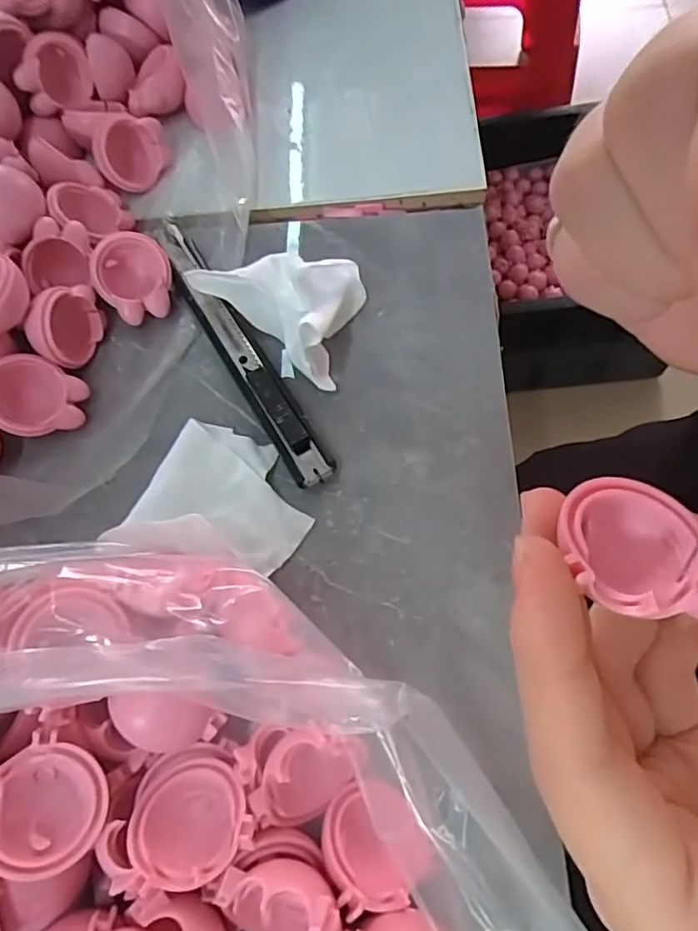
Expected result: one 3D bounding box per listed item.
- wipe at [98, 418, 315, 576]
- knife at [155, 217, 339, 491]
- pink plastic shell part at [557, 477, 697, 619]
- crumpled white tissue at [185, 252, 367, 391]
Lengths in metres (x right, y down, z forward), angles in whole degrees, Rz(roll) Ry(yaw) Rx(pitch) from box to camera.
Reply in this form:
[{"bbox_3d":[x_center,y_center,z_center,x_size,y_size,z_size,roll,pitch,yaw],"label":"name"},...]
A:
[{"bbox_3d":[-0.043,0.010,0.204,0.059,0.007,0.048,11,68,9],"label":"wipe"},{"bbox_3d":[-0.045,-0.048,0.225,0.014,0.010,0.135,-29,67,-8],"label":"knife"},{"bbox_3d":[0.057,0.016,0.118,0.030,0.011,0.028,1,63,-3],"label":"pink plastic shell part"},{"bbox_3d":[-0.020,-0.065,0.222,0.045,0.027,0.066,-43,70,-13],"label":"crumpled white tissue"}]

